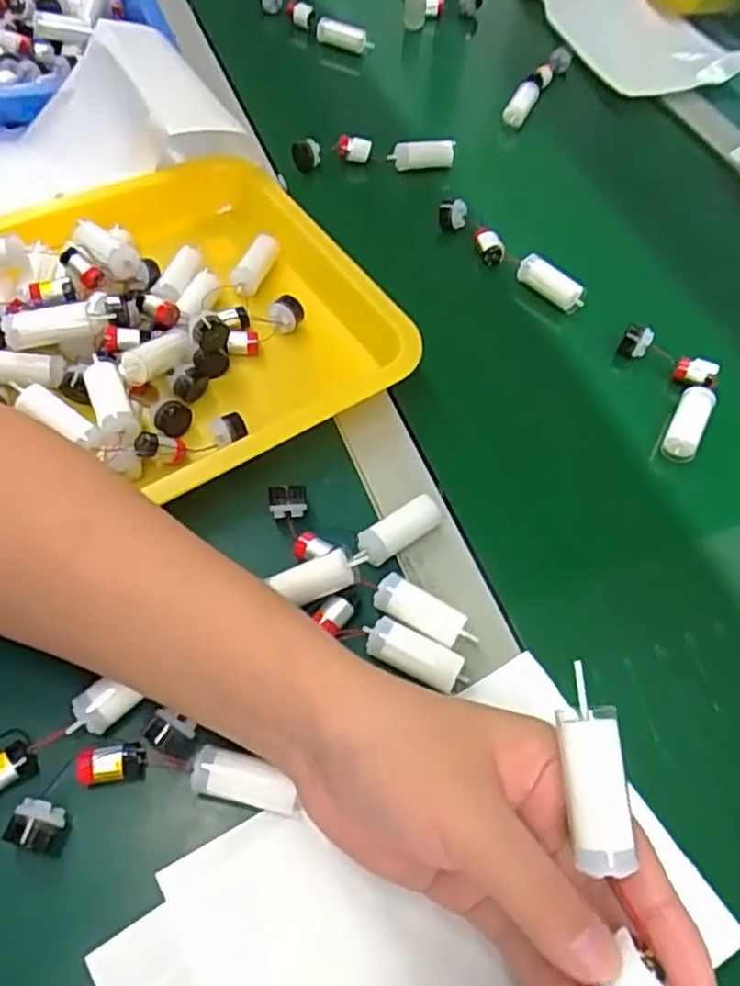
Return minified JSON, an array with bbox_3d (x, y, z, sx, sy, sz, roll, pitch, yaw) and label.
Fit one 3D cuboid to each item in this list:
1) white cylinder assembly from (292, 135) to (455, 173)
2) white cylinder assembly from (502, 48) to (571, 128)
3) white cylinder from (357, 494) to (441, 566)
[{"bbox_3d":[0.004,-0.290,0.591,0.138,0.029,0.019,-1,57,-6],"label":"white cylinder assembly"},{"bbox_3d":[0.165,-0.404,0.691,0.029,0.027,0.128,27,66,14],"label":"white cylinder assembly"},{"bbox_3d":[0.017,0.022,0.392,0.050,0.016,0.018,-31,65,-22],"label":"white cylinder"}]

